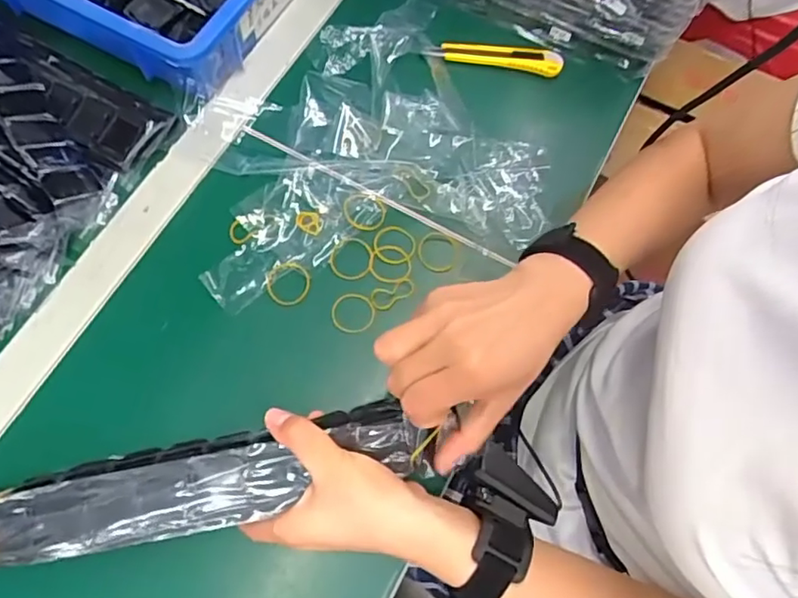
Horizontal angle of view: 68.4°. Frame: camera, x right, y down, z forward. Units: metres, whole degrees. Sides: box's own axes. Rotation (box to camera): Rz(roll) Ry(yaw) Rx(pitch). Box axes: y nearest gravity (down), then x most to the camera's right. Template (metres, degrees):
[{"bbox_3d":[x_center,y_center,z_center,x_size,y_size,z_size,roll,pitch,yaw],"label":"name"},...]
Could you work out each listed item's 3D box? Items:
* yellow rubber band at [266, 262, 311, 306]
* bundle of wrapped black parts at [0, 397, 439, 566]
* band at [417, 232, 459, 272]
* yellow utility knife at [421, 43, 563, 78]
[{"bbox_3d":[-0.089,-0.013,0.472,0.036,0.004,0.035,1,70,-3],"label":"yellow rubber band"},{"bbox_3d":[-0.137,0.118,0.367,0.314,0.042,0.056,-13,70,-2],"label":"bundle of wrapped black parts"},{"bbox_3d":[0.033,-0.040,0.495,0.033,0.004,0.036,1,70,-3],"label":"band"},{"bbox_3d":[0.089,-0.232,0.559,0.130,0.014,0.021,8,70,0],"label":"yellow utility knife"}]

